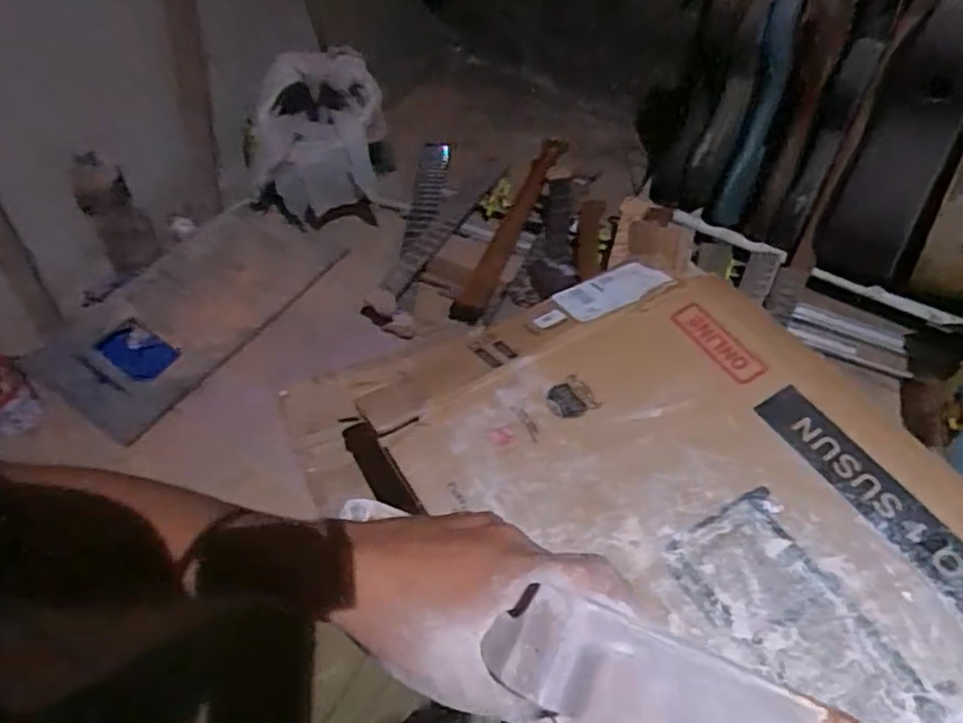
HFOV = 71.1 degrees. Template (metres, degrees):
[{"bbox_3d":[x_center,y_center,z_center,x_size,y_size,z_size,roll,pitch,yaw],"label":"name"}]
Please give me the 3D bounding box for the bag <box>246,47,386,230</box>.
[{"bbox_3d":[-0.350,-0.477,1.444,0.260,0.283,0.209,7,55,3],"label":"bag"}]

